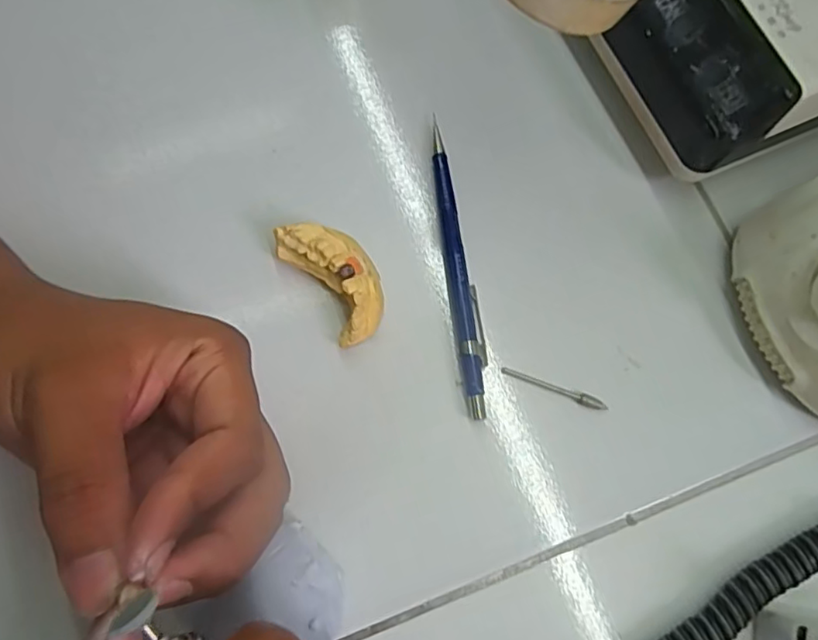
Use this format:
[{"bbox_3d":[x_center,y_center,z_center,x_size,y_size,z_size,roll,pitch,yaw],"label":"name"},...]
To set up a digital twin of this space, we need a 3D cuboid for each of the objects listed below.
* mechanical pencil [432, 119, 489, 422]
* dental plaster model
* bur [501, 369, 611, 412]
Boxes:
[{"bbox_3d":[0.022,-0.025,0.261,0.012,0.010,0.135,-7,75,-1],"label":"mechanical pencil"},{"bbox_3d":[-0.031,-0.019,0.254,0.029,0.025,0.055,-35,77,-8],"label":"dental plaster model"},{"bbox_3d":[0.061,0.029,0.250,0.045,0.004,0.005,22,77,7],"label":"bur"}]

